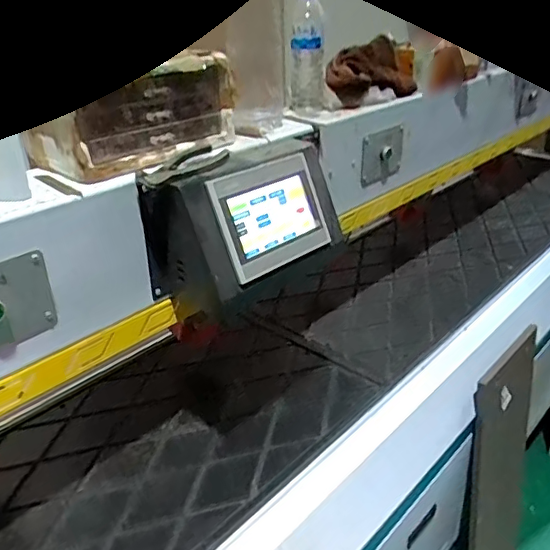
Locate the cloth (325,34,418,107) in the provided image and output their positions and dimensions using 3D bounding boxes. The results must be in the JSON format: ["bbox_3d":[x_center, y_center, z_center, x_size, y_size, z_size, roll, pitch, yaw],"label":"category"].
[{"bbox_3d":[0.186,-0.410,1.137,0.216,0.099,0.095,-25,36,-37],"label":"cloth"}]

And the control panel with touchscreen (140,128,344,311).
[{"bbox_3d":[-0.023,-0.092,0.866,0.340,0.180,0.140,-25,36,-38],"label":"control panel with touchscreen"}]

